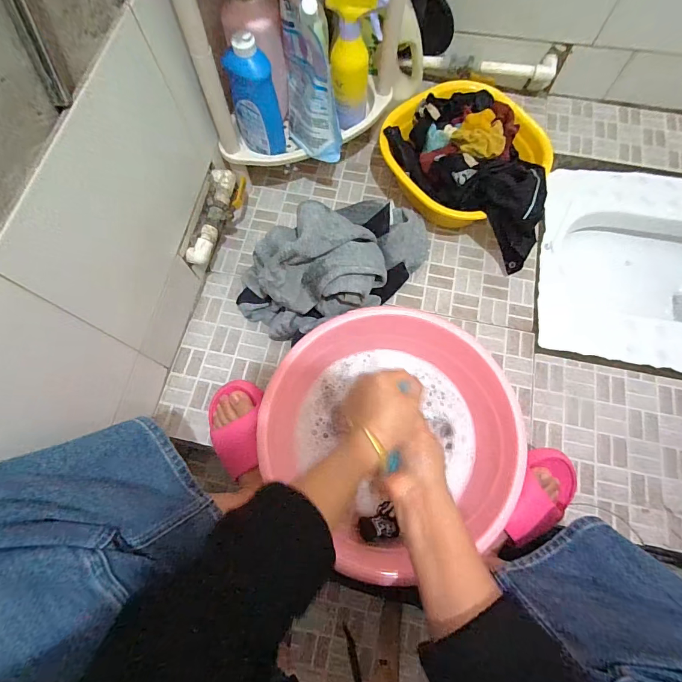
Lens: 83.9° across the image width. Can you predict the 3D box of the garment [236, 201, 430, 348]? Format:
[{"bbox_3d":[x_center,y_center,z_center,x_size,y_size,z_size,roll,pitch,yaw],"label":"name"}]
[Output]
[{"bbox_3d":[-0.009,-0.131,0.624,0.341,0.178,0.169,-30,73,-8],"label":"garment"}]

